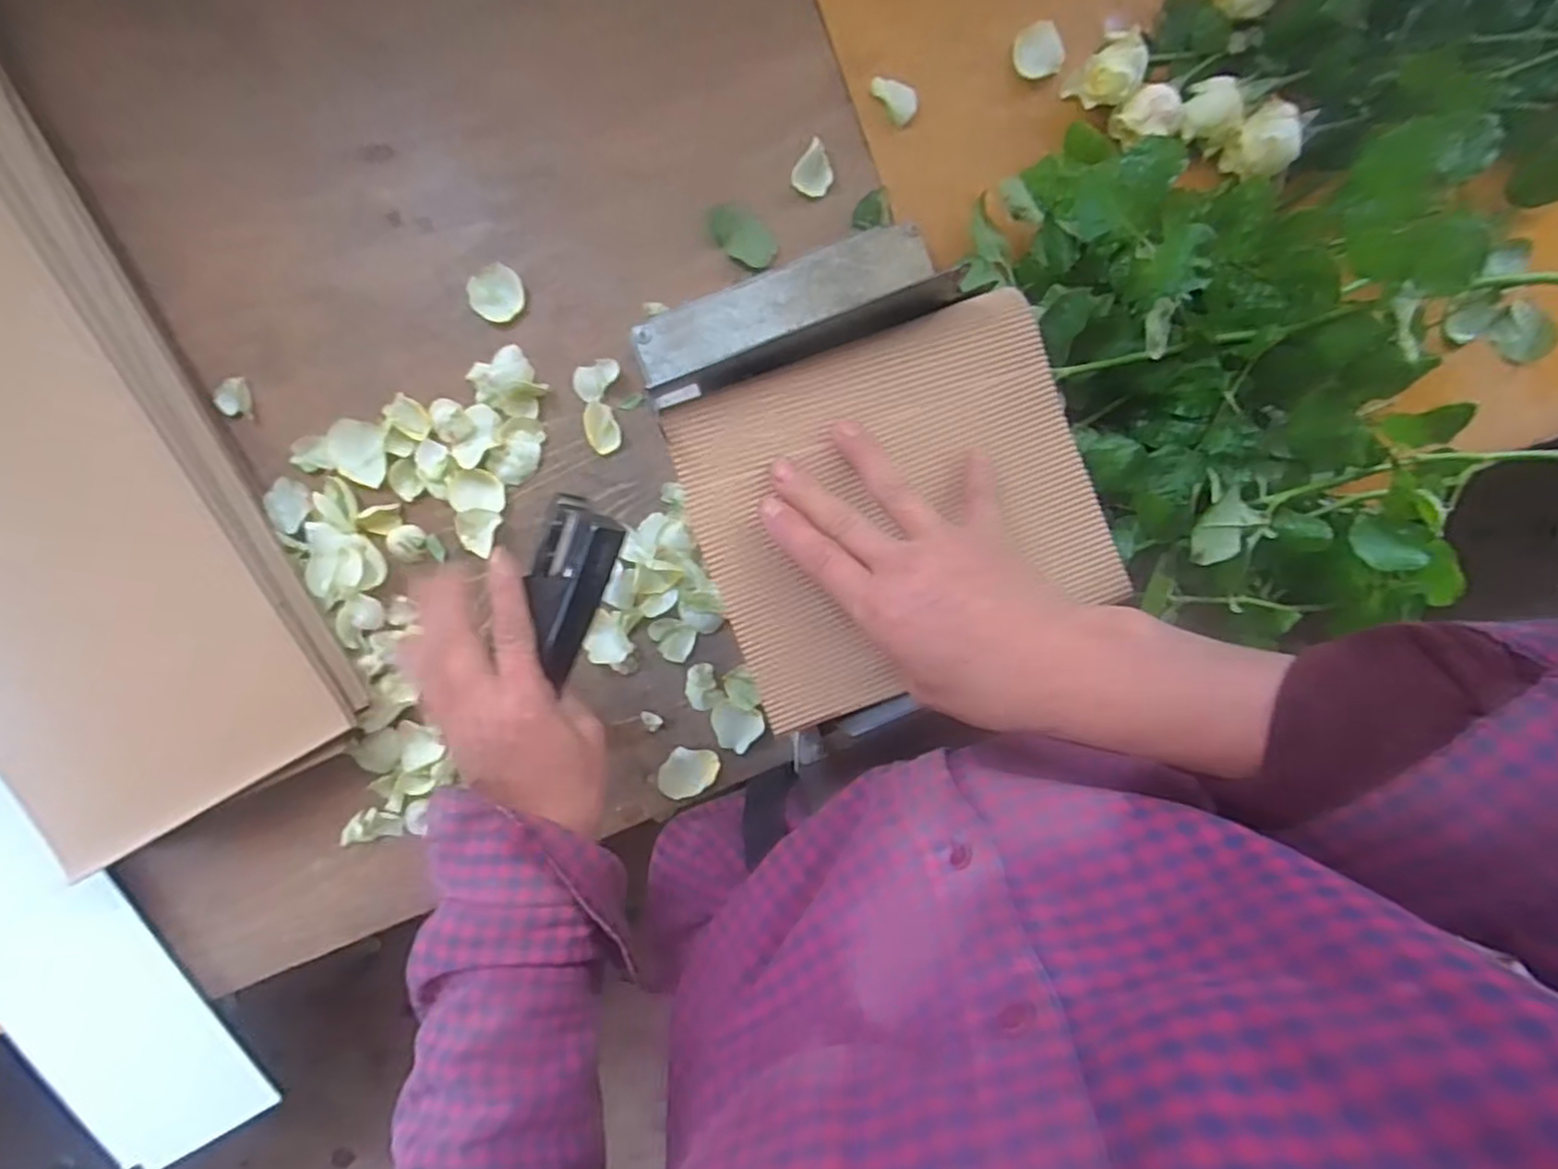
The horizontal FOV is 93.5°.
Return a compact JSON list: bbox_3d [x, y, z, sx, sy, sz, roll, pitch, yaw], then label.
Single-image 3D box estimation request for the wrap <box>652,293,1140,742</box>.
[{"bbox_3d":[0.066,-0.041,0.394,0.211,0.021,0.182,-21,92,-3],"label":"wrap"}]

